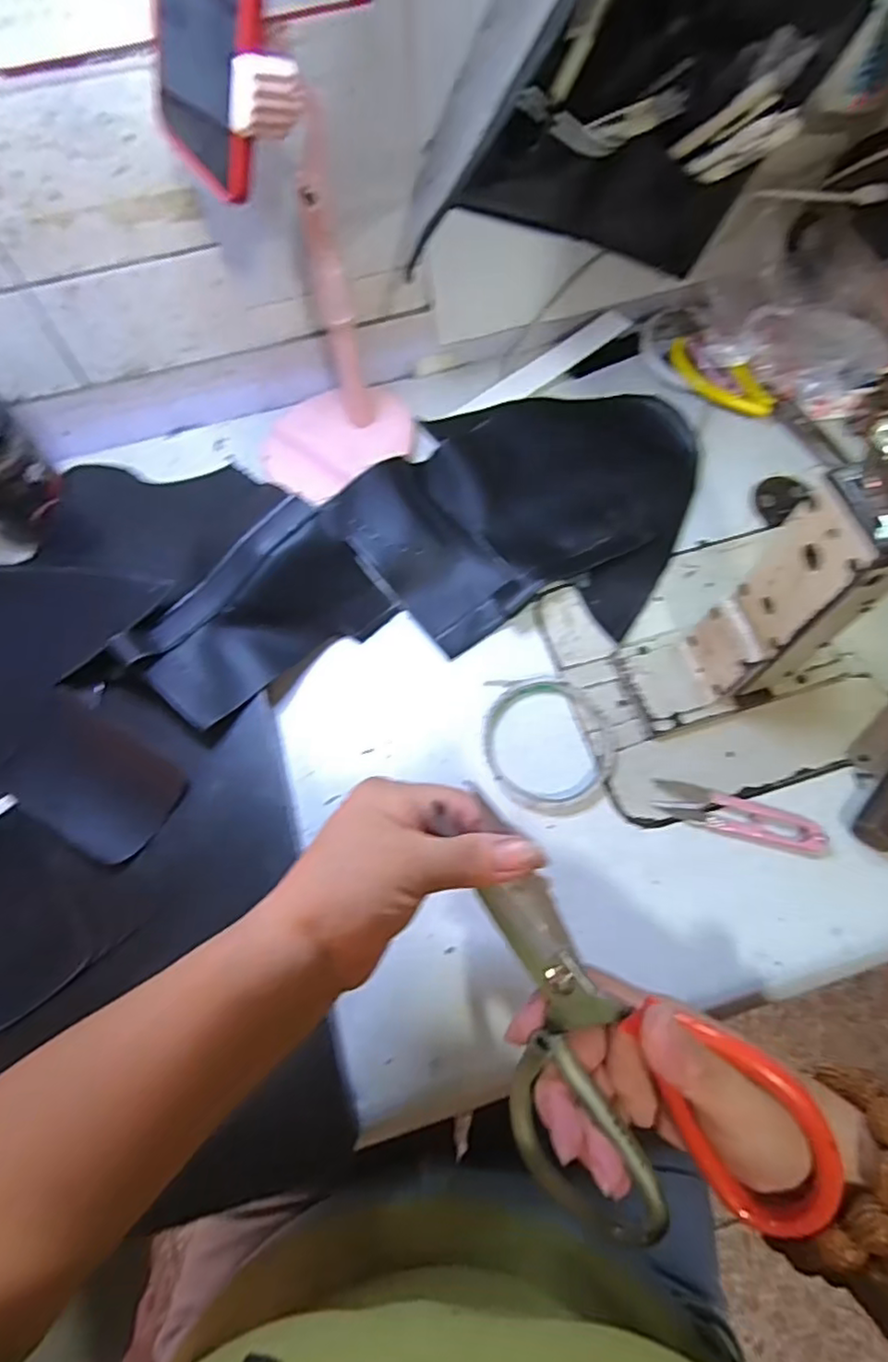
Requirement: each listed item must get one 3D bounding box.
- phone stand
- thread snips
[{"bbox_3d":[-0.088,-0.233,0.399,0.118,0.258,0.095,-20,69,-6],"label":"phone stand"},{"bbox_3d":[0.183,0.084,0.396,0.101,0.007,0.025,15,69,4],"label":"thread snips"}]

